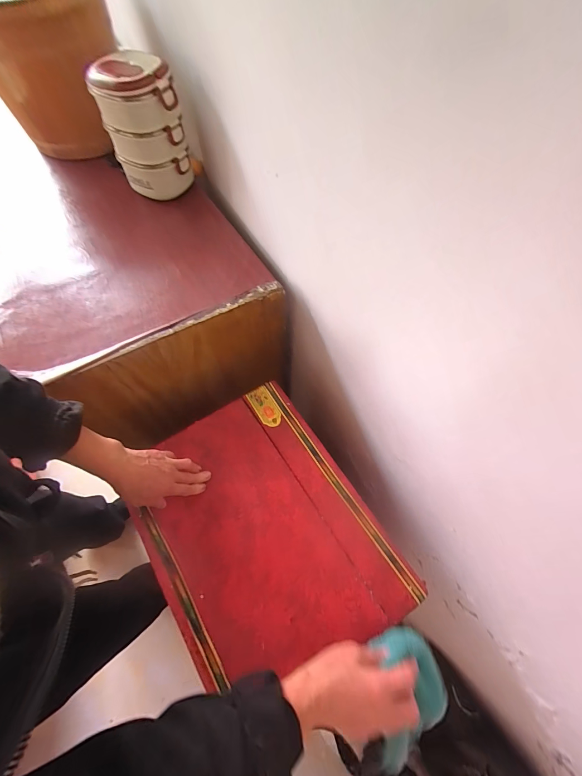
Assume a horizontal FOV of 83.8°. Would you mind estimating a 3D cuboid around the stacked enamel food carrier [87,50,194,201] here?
[{"bbox_3d":[-0.314,-0.553,0.714,0.134,0.239,0.136,0,63,-1],"label":"stacked enamel food carrier"}]

